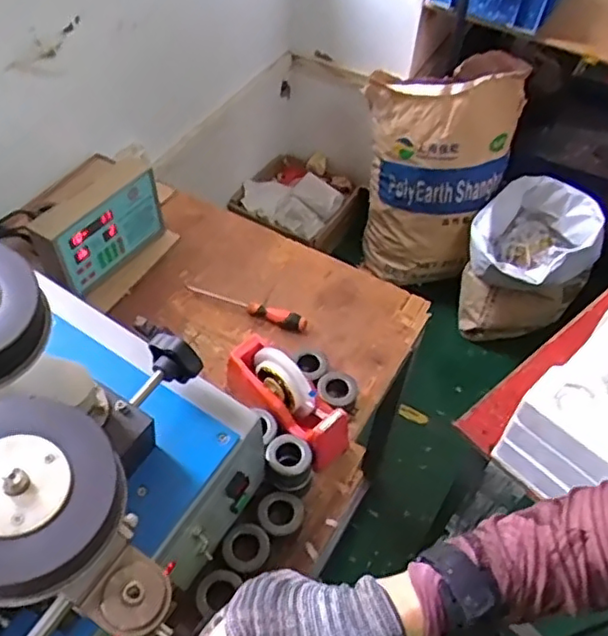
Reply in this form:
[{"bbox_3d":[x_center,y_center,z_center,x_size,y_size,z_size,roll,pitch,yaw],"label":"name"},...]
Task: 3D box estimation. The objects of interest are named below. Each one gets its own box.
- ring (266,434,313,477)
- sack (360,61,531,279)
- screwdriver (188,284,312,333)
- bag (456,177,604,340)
[{"bbox_3d":[-0.020,0.194,0.866,0.060,0.040,0.058,2,51,-2],"label":"ring"},{"bbox_3d":[0.357,-0.410,1.825,0.398,0.603,0.266,16,52,9],"label":"sack"},{"bbox_3d":[-0.101,-0.026,1.087,0.225,0.023,0.030,20,53,12],"label":"screwdriver"},{"bbox_3d":[0.631,-0.143,1.811,0.323,0.374,0.319,28,55,18],"label":"bag"}]

